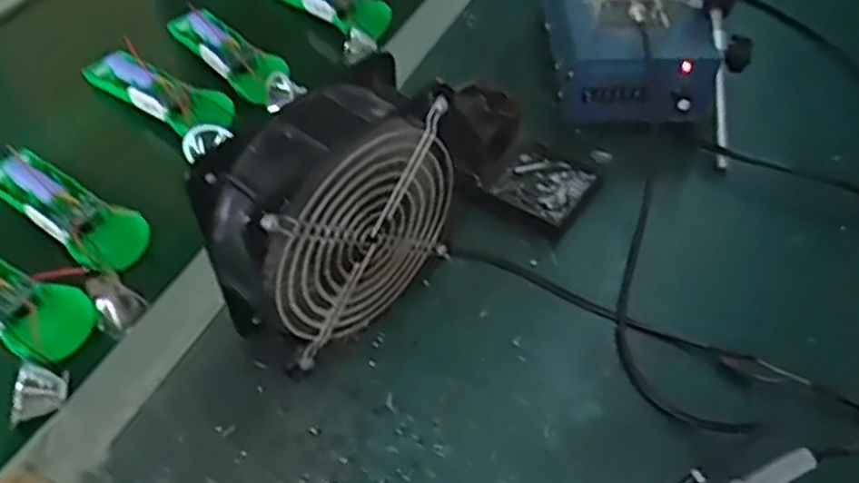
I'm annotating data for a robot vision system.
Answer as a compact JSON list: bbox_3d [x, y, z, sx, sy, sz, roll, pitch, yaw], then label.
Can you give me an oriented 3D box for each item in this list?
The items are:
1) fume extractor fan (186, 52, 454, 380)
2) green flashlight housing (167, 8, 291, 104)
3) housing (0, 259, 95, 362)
[{"bbox_3d":[-0.056,-0.006,0.427,0.144,0.160,0.058,-36,56,-28],"label":"fume extractor fan"},{"bbox_3d":[-0.172,-0.164,0.616,0.040,0.032,0.133,-34,55,-27],"label":"green flashlight housing"},{"bbox_3d":[-0.281,0.030,0.466,0.140,0.030,0.048,23,51,21],"label":"housing"}]

